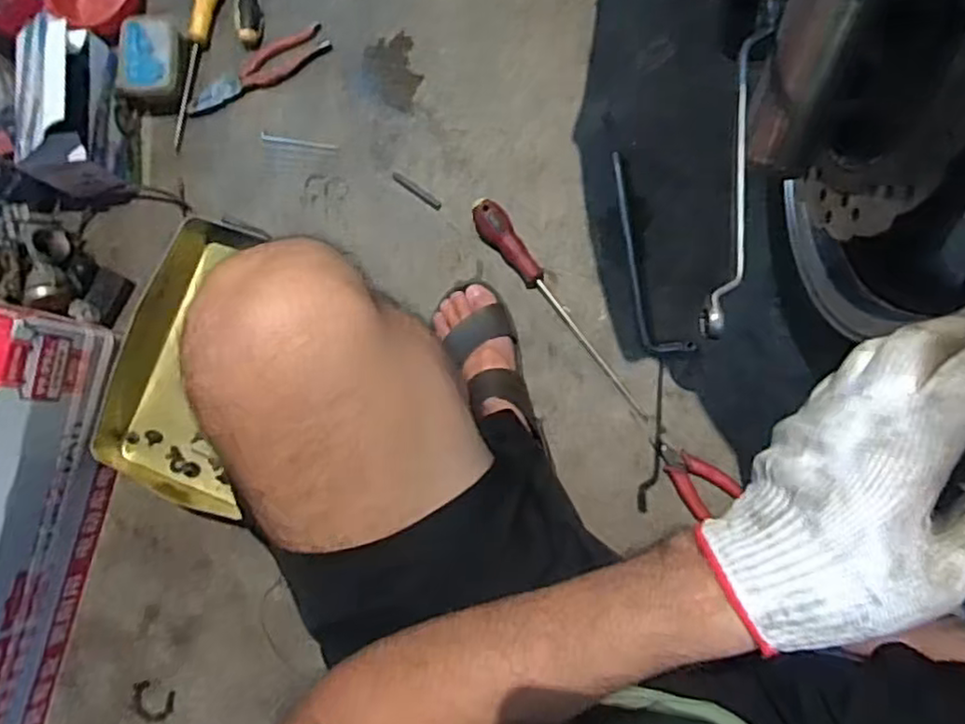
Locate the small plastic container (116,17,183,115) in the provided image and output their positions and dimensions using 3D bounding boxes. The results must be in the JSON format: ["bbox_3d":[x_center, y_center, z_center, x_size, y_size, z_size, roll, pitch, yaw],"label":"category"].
[{"bbox_3d":[-0.409,-0.370,0.853,0.069,0.049,0.108,2,84,7],"label":"small plastic container"}]

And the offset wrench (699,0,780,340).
[{"bbox_3d":[0.136,-0.105,0.359,0.017,0.016,0.190,11,85,8],"label":"offset wrench"}]

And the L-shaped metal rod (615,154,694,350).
[{"bbox_3d":[0.181,-0.123,0.789,0.053,0.007,0.244,-17,82,5],"label":"L-shaped metal rod"}]

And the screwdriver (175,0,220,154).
[{"bbox_3d":[-0.361,-0.395,0.867,0.032,0.028,0.245,9,85,8],"label":"screwdriver"}]

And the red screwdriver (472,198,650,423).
[{"bbox_3d":[0.087,-0.060,0.783,0.036,0.029,0.308,-36,81,2],"label":"red screwdriver"}]

